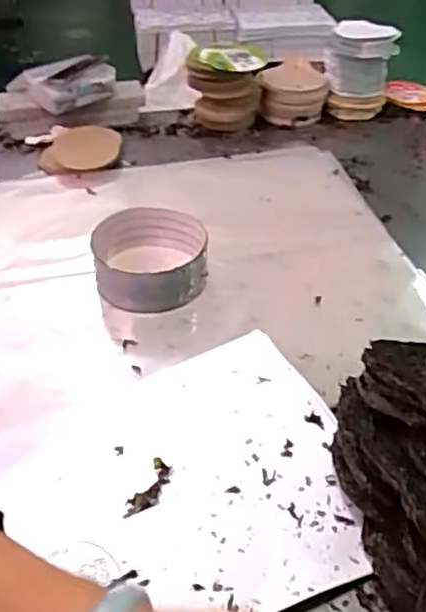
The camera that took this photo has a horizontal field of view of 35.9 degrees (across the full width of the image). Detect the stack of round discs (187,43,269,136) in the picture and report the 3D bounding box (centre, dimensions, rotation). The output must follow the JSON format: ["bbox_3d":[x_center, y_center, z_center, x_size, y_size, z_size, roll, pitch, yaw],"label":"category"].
[{"bbox_3d":[0.029,-0.523,1.565,0.175,0.164,0.143,2,40,1],"label":"stack of round discs"}]

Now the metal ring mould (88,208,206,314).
[{"bbox_3d":[-0.102,-0.080,1.078,0.182,0.095,0.172,2,40,1],"label":"metal ring mould"}]

